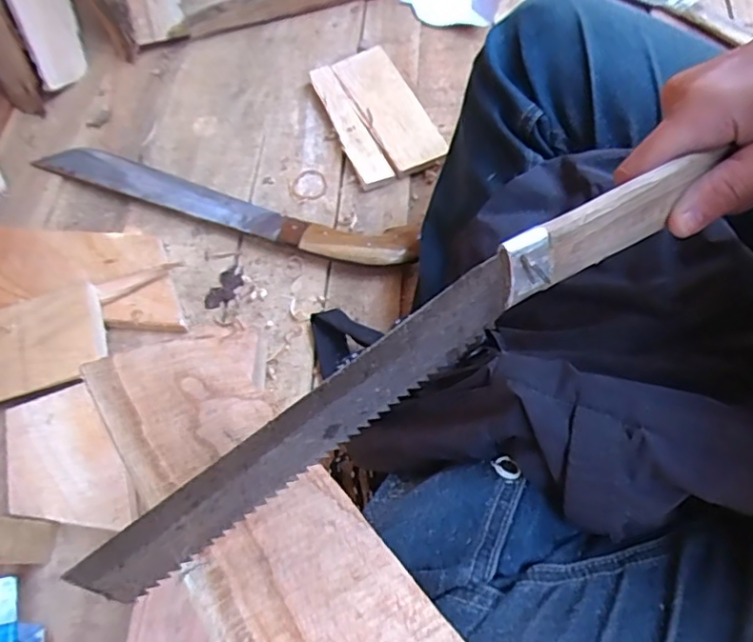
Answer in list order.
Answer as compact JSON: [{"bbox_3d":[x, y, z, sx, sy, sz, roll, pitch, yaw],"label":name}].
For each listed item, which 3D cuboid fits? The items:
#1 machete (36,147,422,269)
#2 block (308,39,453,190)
[{"bbox_3d":[-0.165,-0.122,0.594,0.426,0.029,0.054,17,65,12],"label":"machete"},{"bbox_3d":[-0.002,-0.231,0.645,0.099,0.019,0.190,-21,63,-7],"label":"block"}]

